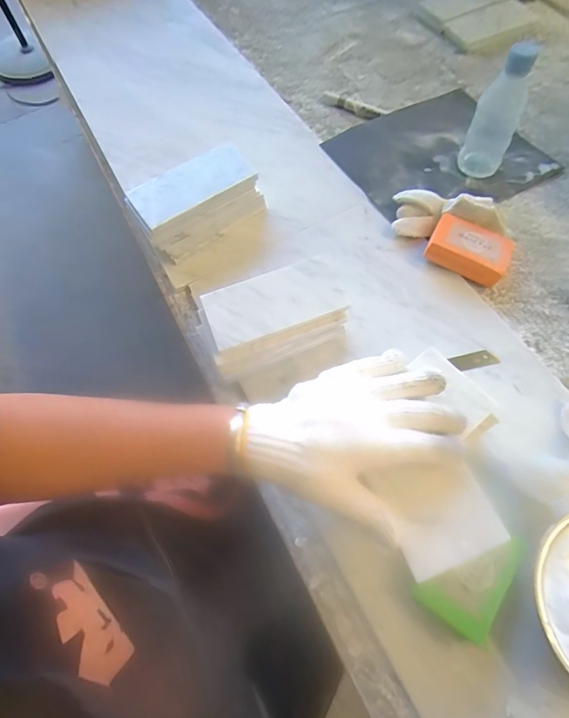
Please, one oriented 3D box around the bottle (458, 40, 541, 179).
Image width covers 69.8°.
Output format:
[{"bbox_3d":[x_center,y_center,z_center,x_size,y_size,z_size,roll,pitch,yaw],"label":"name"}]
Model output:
[{"bbox_3d":[0.282,-0.317,0.539,0.054,0.152,0.052,-14,67,-3],"label":"bottle"}]

